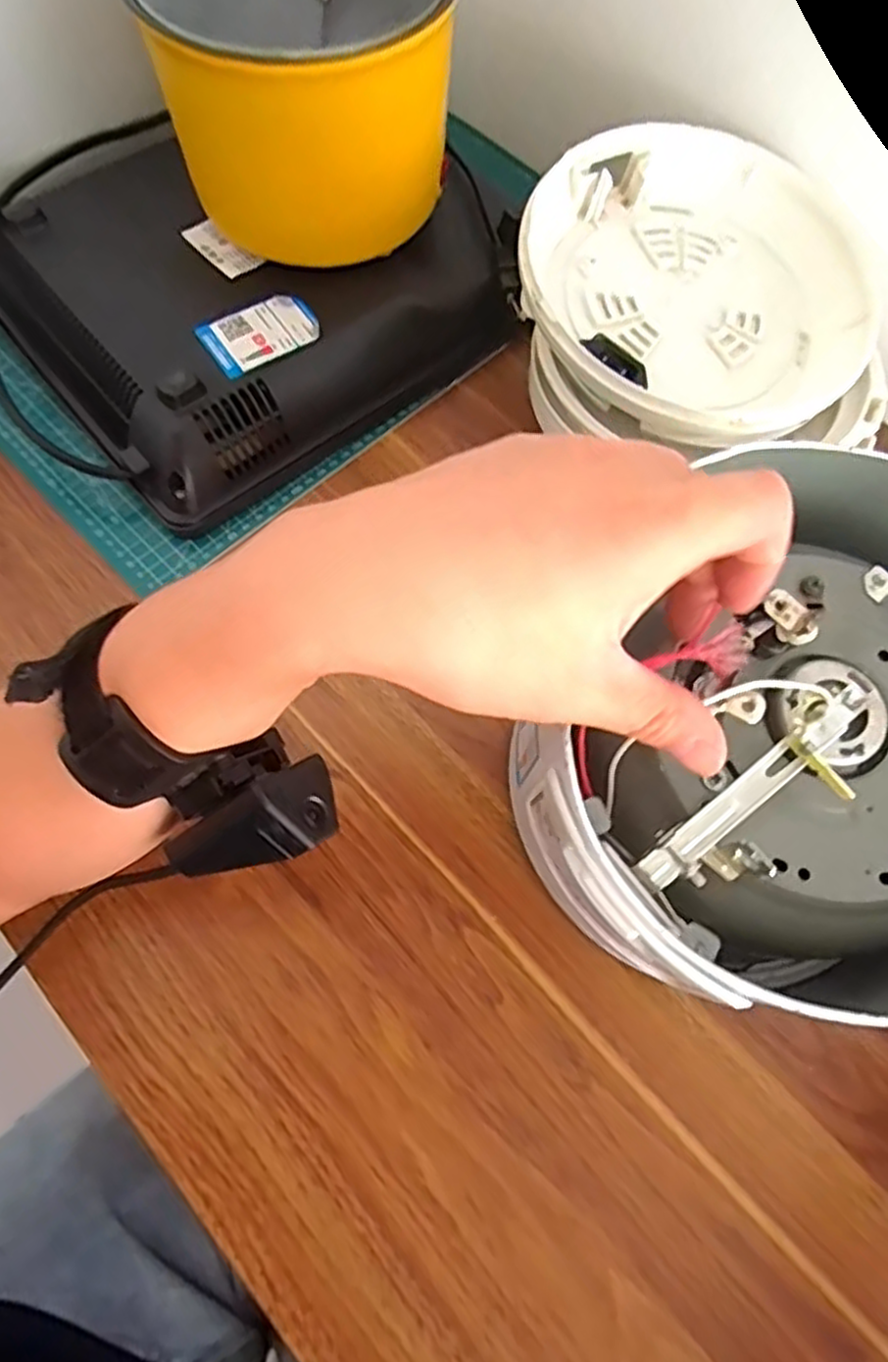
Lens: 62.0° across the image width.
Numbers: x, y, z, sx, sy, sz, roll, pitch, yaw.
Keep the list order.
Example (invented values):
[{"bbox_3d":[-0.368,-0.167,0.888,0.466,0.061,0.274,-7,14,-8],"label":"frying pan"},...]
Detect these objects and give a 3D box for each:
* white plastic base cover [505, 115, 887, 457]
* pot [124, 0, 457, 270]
[{"bbox_3d":[0.145,-0.233,0.431,0.216,0.044,0.195,-10,78,-11],"label":"white plastic base cover"},{"bbox_3d":[-0.077,-0.337,0.414,0.161,0.159,0.139,2,66,-2],"label":"pot"}]

